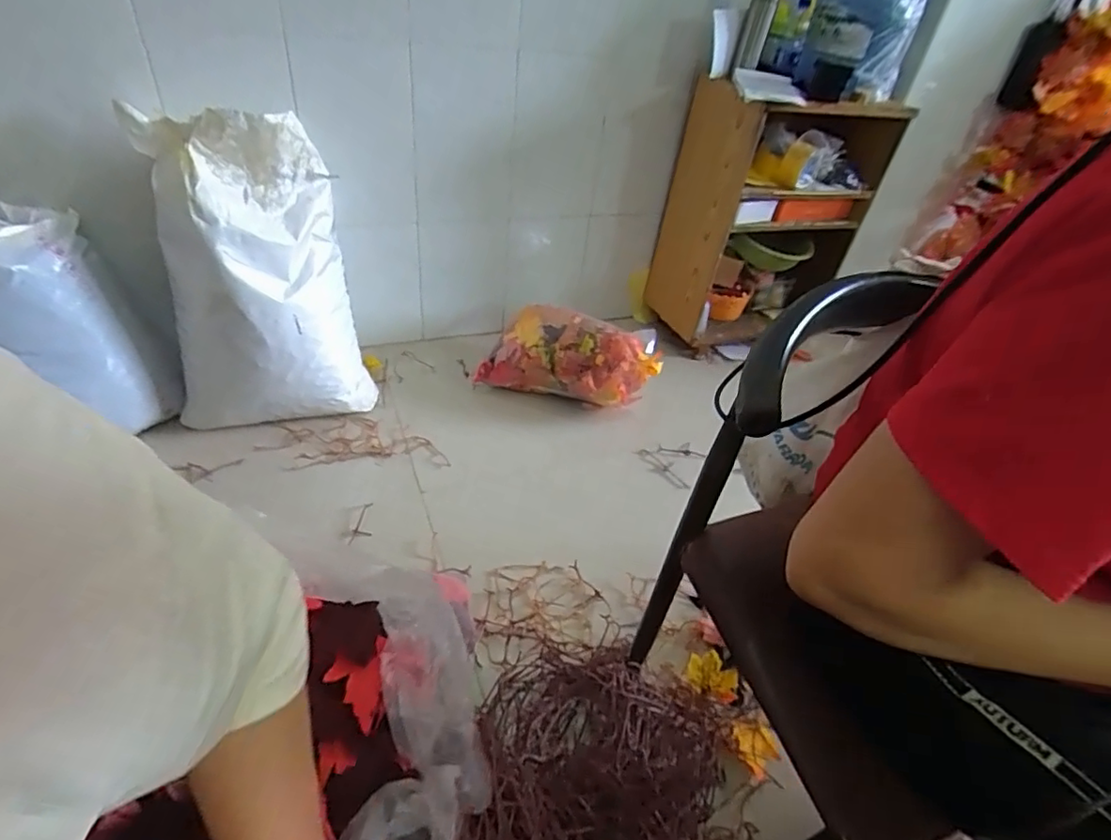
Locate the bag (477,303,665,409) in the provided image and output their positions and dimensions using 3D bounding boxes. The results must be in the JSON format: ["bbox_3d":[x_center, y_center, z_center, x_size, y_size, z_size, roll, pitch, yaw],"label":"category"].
[{"bbox_3d":[0.034,-0.160,1.543,0.467,0.233,0.165,13,40,7],"label":"bag"}]

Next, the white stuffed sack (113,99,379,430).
[{"bbox_3d":[-0.636,-0.288,1.247,0.396,0.622,0.225,-7,42,-17],"label":"white stuffed sack"}]

